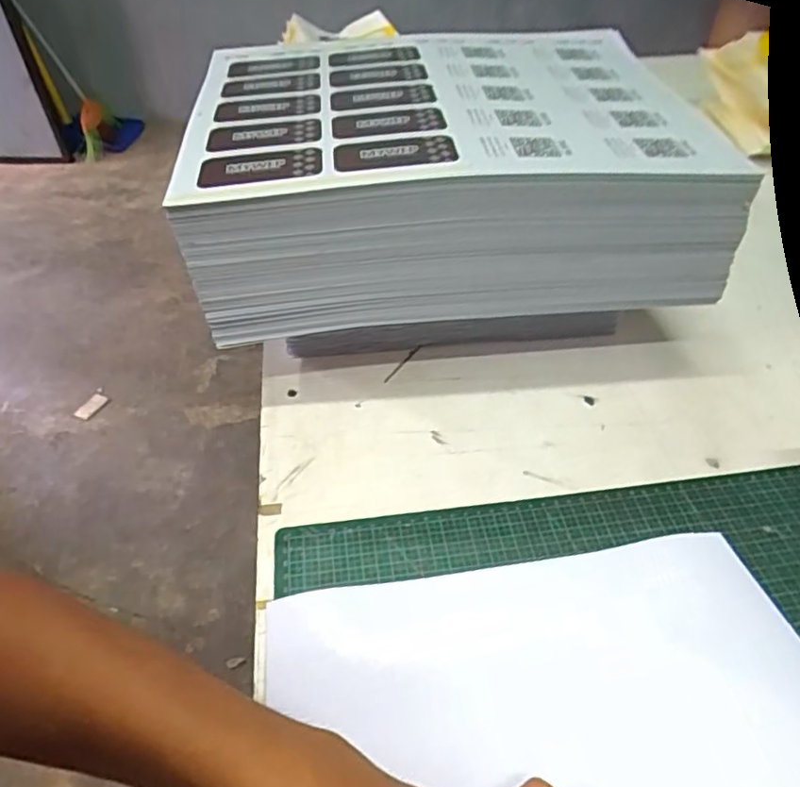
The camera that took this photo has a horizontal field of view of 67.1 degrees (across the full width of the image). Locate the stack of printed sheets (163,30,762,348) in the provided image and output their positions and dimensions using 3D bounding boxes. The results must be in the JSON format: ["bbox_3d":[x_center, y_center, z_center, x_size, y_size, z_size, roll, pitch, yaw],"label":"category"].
[{"bbox_3d":[0.037,-0.212,0.556,0.419,0.128,0.309,-5,45,-4],"label":"stack of printed sheets"}]

